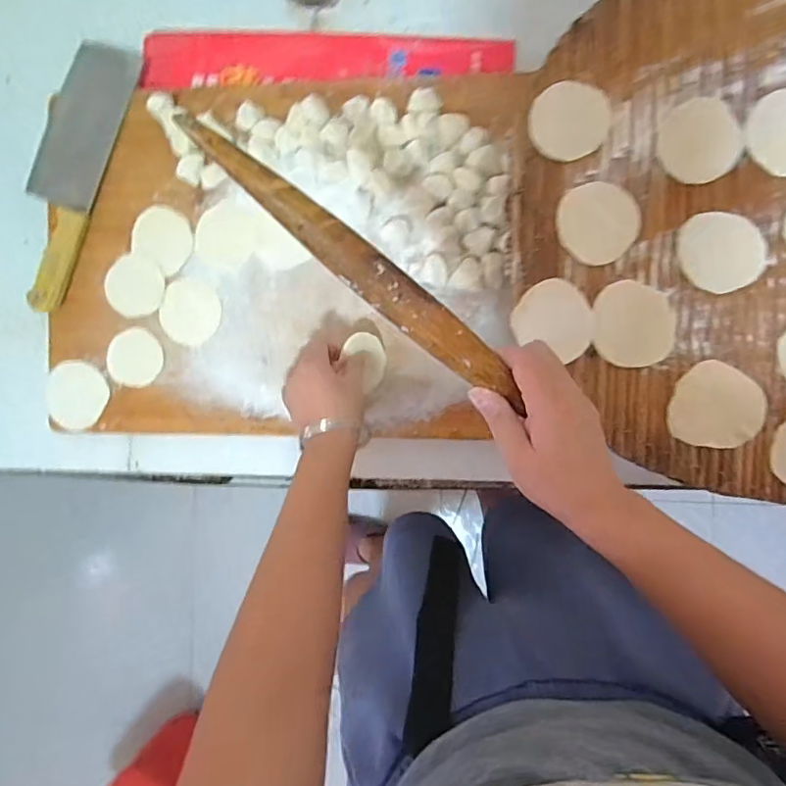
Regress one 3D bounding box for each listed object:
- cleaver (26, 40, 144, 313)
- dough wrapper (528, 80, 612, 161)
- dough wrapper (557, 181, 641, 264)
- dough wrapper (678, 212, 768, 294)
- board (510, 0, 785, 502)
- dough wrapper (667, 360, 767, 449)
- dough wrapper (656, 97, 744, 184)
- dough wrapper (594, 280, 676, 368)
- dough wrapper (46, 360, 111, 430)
[{"bbox_3d":[-0.345,-0.234,0.590,0.078,0.038,0.291,19,90,5],"label":"cleaver"},{"bbox_3d":[0.145,-0.224,0.458,0.066,0.006,0.060,-25,87,3],"label":"dough wrapper"},{"bbox_3d":[0.168,-0.139,0.456,0.063,0.005,0.063,0,89,4],"label":"dough wrapper"},{"bbox_3d":[0.264,-0.114,0.448,0.061,0.004,0.064,-20,92,9],"label":"dough wrapper"},{"bbox_3d":[0.326,-0.146,0.446,0.434,0.014,0.442,0,89,4],"label":"board"},{"bbox_3d":[0.261,0.011,0.449,0.069,0.005,0.065,1,97,6],"label":"dough wrapper"},{"bbox_3d":[0.247,-0.203,0.450,0.063,0.004,0.064,0,89,4],"label":"dough wrapper"},{"bbox_3d":[0.196,-0.056,0.455,0.062,0.004,0.067,-2,88,4],"label":"dough wrapper"},{"bbox_3d":[-0.348,0.002,0.617,0.071,0.006,0.074,-4,101,5],"label":"dough wrapper"}]

